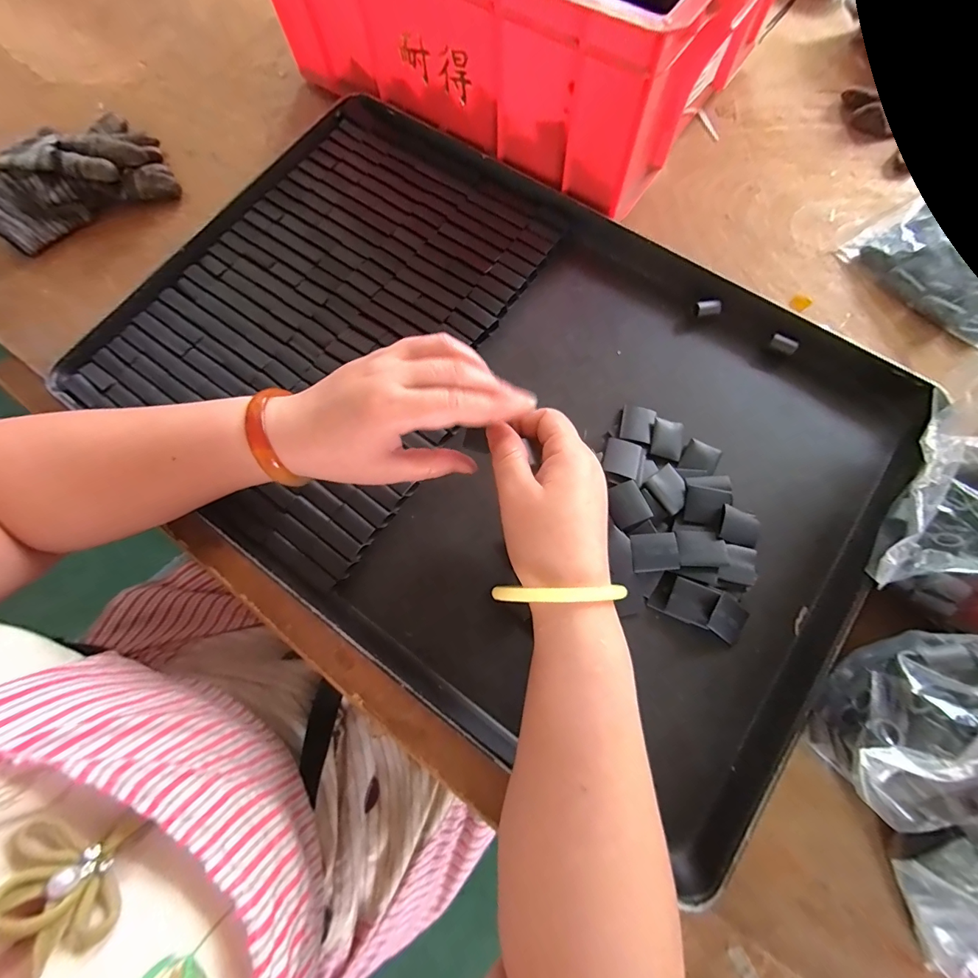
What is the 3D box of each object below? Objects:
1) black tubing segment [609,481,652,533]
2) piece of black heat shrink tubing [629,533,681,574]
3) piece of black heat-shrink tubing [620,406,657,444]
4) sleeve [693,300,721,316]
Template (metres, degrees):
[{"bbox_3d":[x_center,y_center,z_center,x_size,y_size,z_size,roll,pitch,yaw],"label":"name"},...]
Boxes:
[{"bbox_3d":[0.098,0.013,0.307,0.026,0.006,0.033,-23,76,-5],"label":"black tubing segment"},{"bbox_3d":[0.116,0.045,0.303,0.032,0.009,0.025,-5,75,0],"label":"piece of black heat shrink tubing"},{"bbox_3d":[0.116,-0.050,0.339,0.024,0.007,0.031,14,76,5],"label":"piece of black heat-shrink tubing"},{"bbox_3d":[0.182,-0.150,0.361,0.019,0.008,0.011,2,75,2],"label":"sleeve"}]

